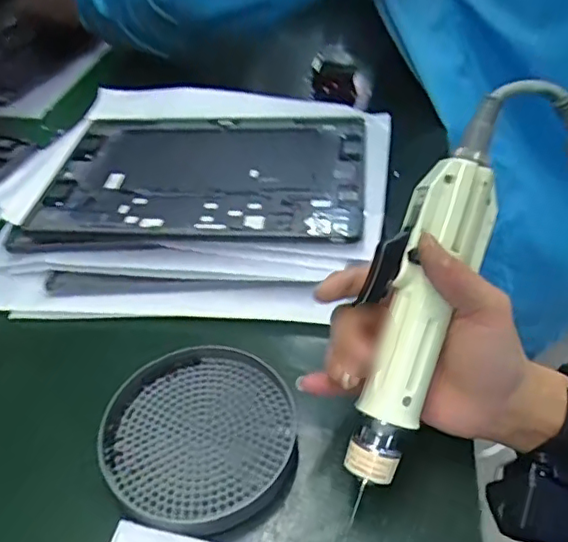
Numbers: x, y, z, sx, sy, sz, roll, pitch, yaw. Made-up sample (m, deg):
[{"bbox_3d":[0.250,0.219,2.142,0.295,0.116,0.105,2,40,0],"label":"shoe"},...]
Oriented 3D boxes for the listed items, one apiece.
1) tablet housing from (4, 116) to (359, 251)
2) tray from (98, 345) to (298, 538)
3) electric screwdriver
[{"bbox_3d":[-0.065,-0.078,0.485,0.253,0.014,0.166,1,44,8],"label":"tablet housing"},{"bbox_3d":[-0.051,0.097,0.359,0.112,0.016,0.116,-2,43,2],"label":"tray"},{"bbox_3d":[0.066,0.028,0.314,0.047,0.031,0.171,16,88,20],"label":"electric screwdriver"}]

